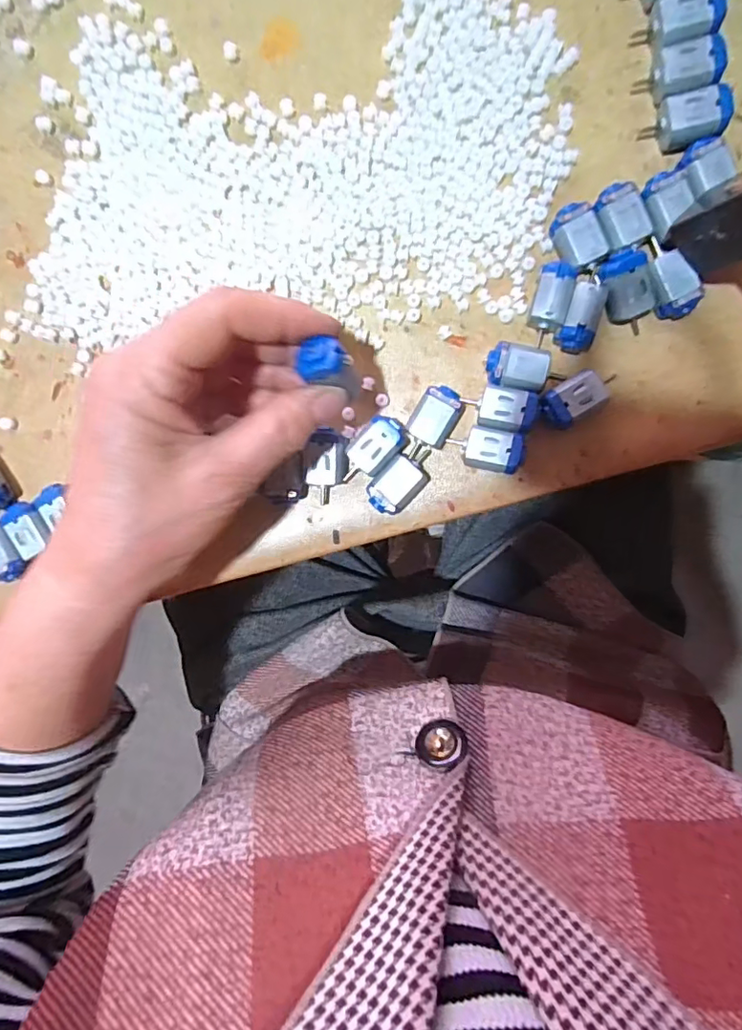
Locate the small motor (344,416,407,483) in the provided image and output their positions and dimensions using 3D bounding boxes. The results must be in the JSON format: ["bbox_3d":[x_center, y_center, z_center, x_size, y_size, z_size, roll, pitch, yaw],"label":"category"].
[{"bbox_3d":[0.001,-0.031,0.266,0.017,0.014,0.036,39,97,-1],"label":"small motor"}]

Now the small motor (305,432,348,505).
[{"bbox_3d":[-0.022,-0.022,0.268,0.018,0.014,0.033,8,96,2],"label":"small motor"}]

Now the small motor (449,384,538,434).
[{"bbox_3d":[0.057,-0.050,0.260,0.037,0.017,0.019,12,96,2],"label":"small motor"}]

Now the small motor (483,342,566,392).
[{"bbox_3d":[0.070,-0.067,0.257,0.033,0.017,0.019,12,96,2],"label":"small motor"}]

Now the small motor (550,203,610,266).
[{"bbox_3d":[0.092,-0.125,0.249,0.018,0.013,0.029,-25,94,5],"label":"small motor"}]

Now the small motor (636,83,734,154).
[{"bbox_3d":[0.138,-0.170,0.242,0.032,0.017,0.020,-5,96,4],"label":"small motor"}]

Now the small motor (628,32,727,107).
[{"bbox_3d":[0.134,-0.190,0.240,0.032,0.016,0.020,-4,96,4],"label":"small motor"}]

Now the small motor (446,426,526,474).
[{"bbox_3d":[0.054,-0.031,0.260,0.032,0.019,0.019,11,96,2],"label":"small motor"}]

